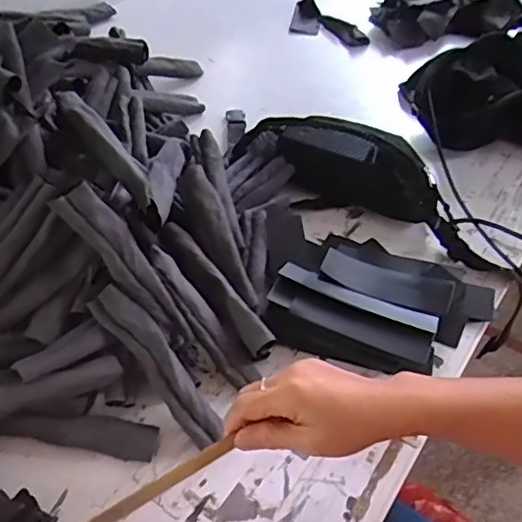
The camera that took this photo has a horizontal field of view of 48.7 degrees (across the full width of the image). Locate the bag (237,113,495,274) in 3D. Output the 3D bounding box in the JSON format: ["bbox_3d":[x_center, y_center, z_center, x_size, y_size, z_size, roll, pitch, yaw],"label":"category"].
[{"bbox_3d":[0.140,-0.112,0.773,0.375,0.084,0.114,20,51,12],"label":"bag"}]

